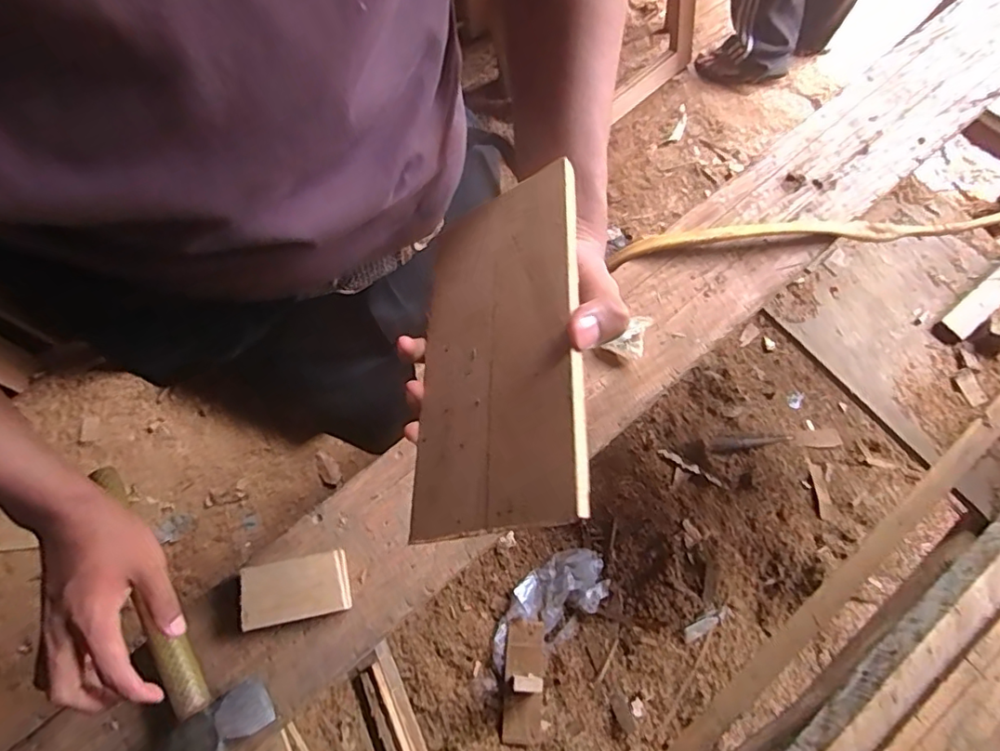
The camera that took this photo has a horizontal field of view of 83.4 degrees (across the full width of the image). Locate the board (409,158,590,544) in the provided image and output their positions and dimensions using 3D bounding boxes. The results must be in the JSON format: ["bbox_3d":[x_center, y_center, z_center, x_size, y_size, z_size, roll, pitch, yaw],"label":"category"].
[{"bbox_3d":[-0.005,-0.019,0.324,0.114,0.006,0.217,-22,55,37],"label":"board"}]

